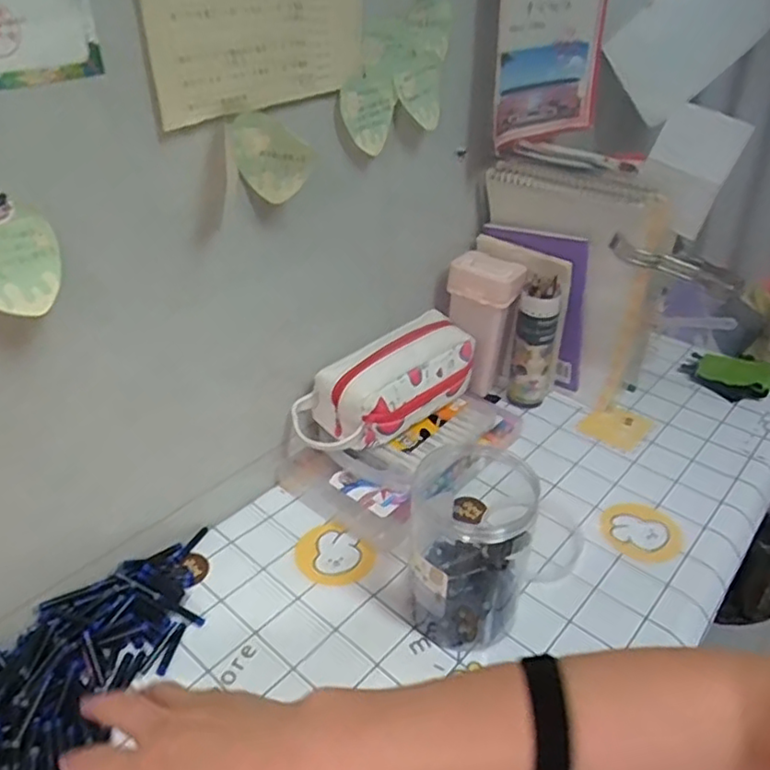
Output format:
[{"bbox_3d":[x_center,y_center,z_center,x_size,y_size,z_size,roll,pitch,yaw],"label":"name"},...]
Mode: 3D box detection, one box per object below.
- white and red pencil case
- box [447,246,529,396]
[{"bbox_3d":[0.006,0.000,0.690,0.216,0.096,0.092,-30,45,-21],"label":"white and red pencil case"},{"bbox_3d":[0.123,-0.073,0.821,0.086,0.170,0.068,15,37,17],"label":"box"}]

